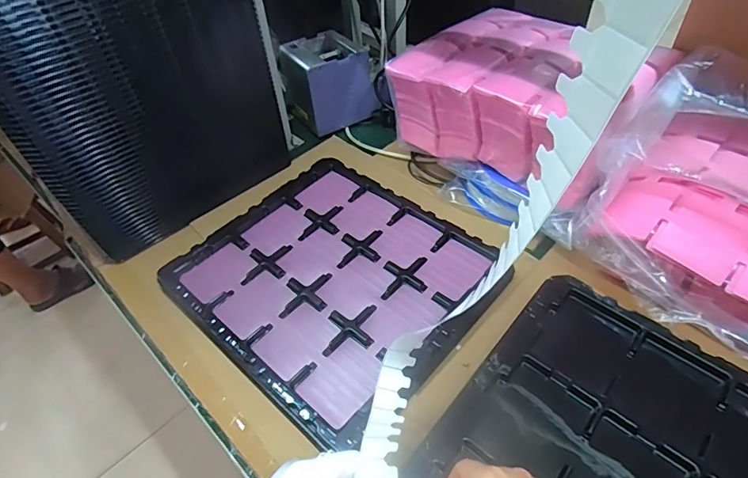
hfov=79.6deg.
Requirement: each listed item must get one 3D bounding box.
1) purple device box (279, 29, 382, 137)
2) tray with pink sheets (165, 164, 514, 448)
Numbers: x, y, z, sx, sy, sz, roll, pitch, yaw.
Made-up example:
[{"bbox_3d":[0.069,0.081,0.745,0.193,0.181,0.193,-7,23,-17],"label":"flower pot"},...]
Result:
[{"bbox_3d":[-0.091,-0.317,0.887,0.143,0.135,0.149,-24,50,-16],"label":"purple device box"},{"bbox_3d":[-0.053,0.048,0.620,0.371,0.027,0.337,33,58,29],"label":"tray with pink sheets"}]

